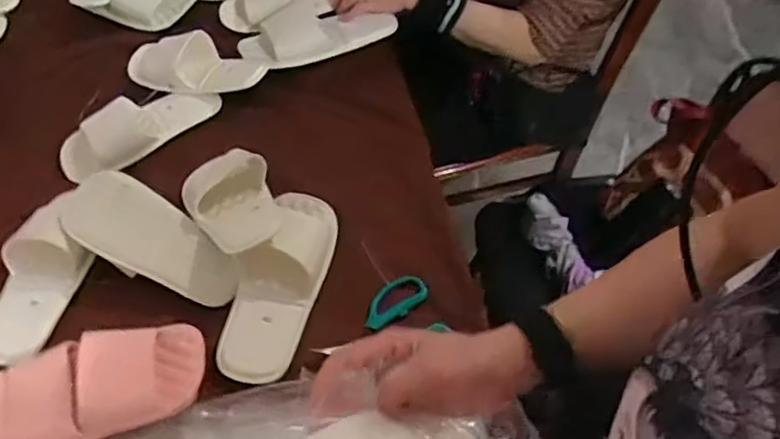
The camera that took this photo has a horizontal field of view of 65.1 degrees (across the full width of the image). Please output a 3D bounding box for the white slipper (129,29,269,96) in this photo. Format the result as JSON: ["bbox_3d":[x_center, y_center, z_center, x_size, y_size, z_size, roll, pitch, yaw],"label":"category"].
[{"bbox_3d":[-0.295,-0.235,0.925,0.217,0.047,0.093,12,56,10],"label":"white slipper"}]

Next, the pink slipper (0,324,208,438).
[{"bbox_3d":[-0.320,0.177,0.638,0.248,0.055,0.102,-12,54,-4],"label":"pink slipper"}]

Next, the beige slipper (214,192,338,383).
[{"bbox_3d":[-0.131,0.064,0.715,0.095,0.061,0.249,12,56,14],"label":"beige slipper"}]

